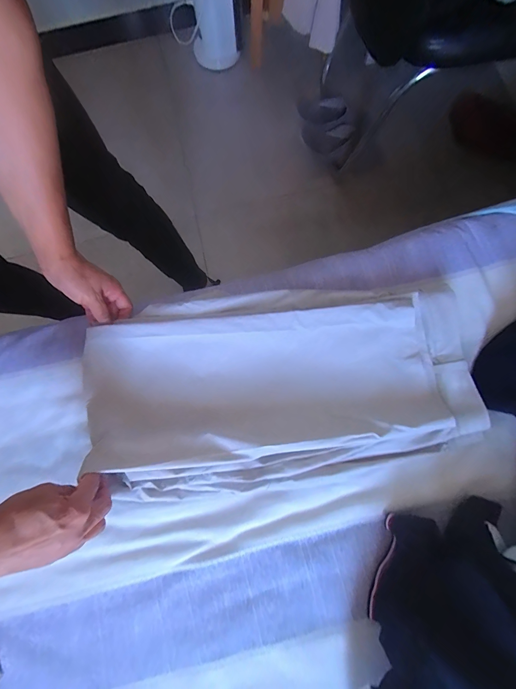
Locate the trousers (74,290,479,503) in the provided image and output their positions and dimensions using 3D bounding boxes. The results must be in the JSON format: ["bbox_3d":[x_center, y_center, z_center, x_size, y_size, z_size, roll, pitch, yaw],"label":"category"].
[{"bbox_3d":[0.019,0.040,0.393,0.495,0.053,0.234,-6,77,2],"label":"trousers"}]

